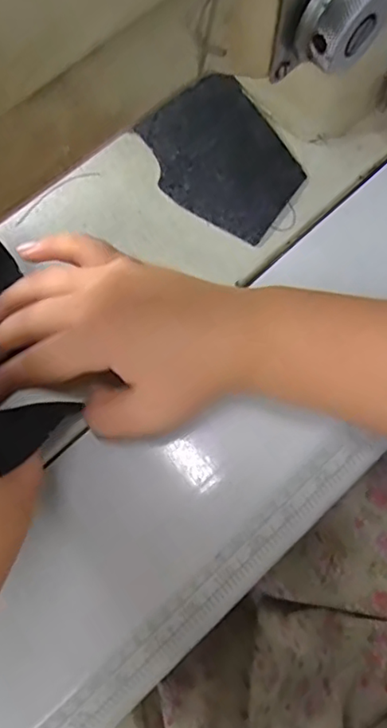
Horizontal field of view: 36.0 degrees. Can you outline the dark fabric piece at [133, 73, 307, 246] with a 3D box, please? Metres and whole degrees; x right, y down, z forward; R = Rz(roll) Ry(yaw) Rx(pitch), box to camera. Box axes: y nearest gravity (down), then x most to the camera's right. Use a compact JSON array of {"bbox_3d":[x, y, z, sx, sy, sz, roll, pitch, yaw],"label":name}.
[{"bbox_3d":[0.018,-0.125,0.367,0.075,0.008,0.103,-35,79,-3],"label":"dark fabric piece"}]

